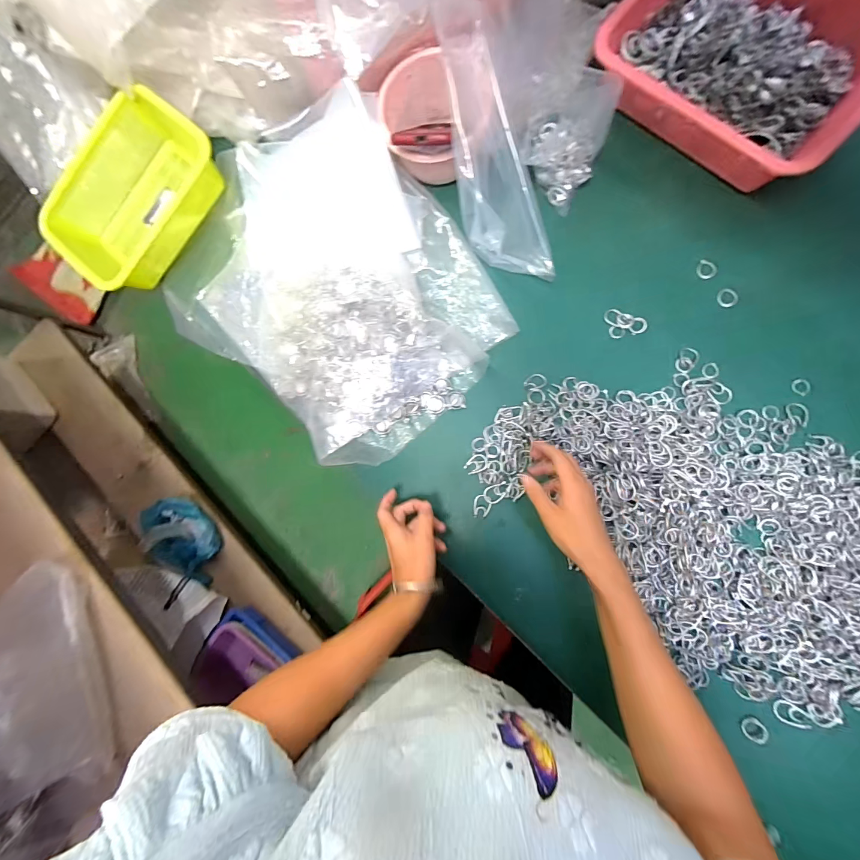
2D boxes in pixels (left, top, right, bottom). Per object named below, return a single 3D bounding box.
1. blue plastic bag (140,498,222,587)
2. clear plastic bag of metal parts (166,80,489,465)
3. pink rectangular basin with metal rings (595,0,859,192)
[{"bbox_3d":[-0.728,0.317,1.057,0.226,0.079,0.222,21,89,9],"label":"blue plastic bag"},{"bbox_3d":[-0.155,-0.188,0.517,0.472,0.081,0.338,40,92,9],"label":"clear plastic bag of metal parts"},{"bbox_3d":[0.385,-0.455,0.461,0.253,0.072,0.309,-45,82,3],"label":"pink rectangular basin with metal rings"}]

